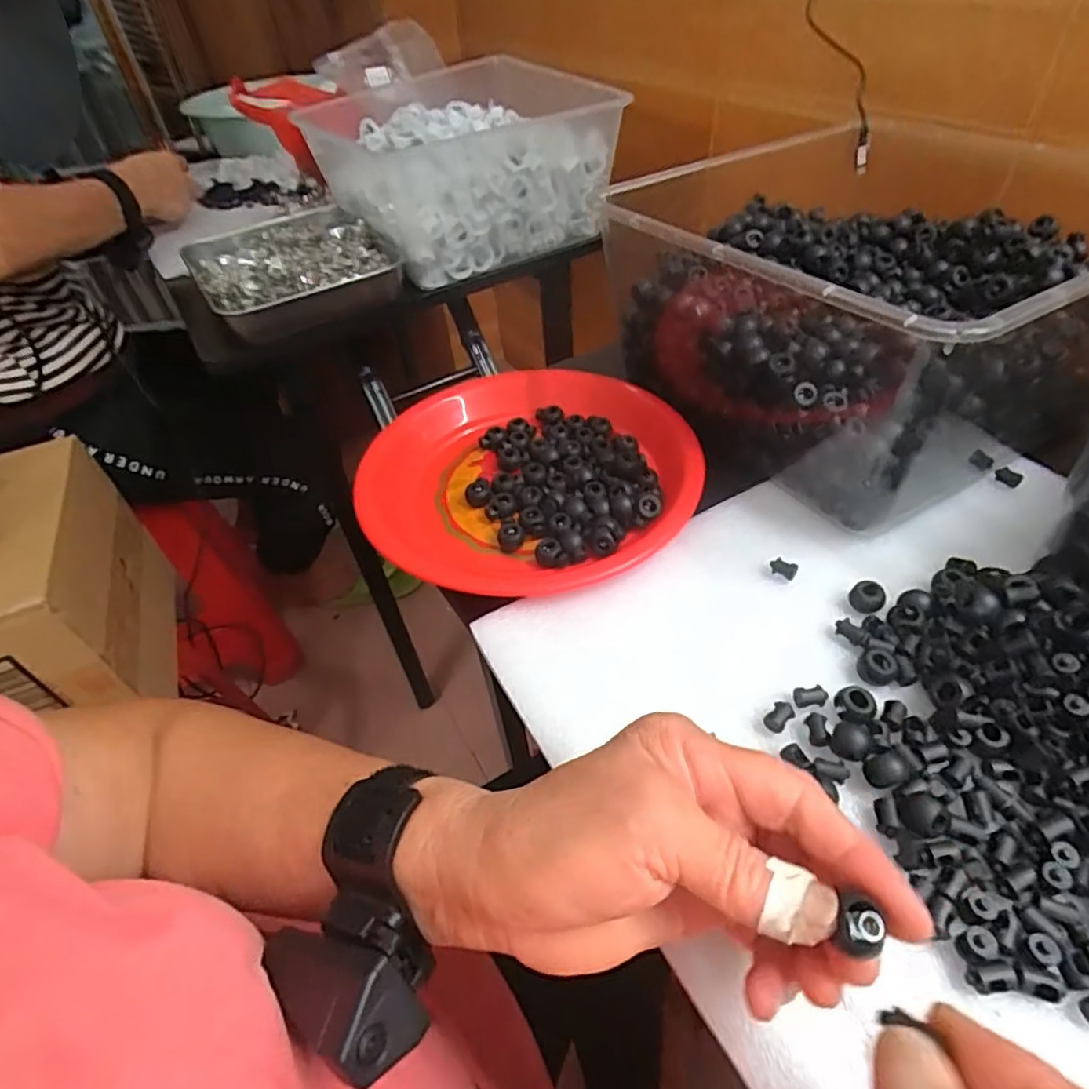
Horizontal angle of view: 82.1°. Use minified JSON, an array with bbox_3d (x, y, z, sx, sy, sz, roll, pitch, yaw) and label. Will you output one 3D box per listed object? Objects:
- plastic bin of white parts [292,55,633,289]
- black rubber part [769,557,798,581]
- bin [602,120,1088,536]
[{"bbox_3d":[-0.107,-0.455,0.758,0.278,0.146,0.302,-27,49,-19],"label":"plastic bin of white parts"},{"bbox_3d":[0.137,0.014,0.359,0.015,0.008,0.008,18,51,23],"label":"black rubber part"},{"bbox_3d":[0.207,-0.162,0.425,0.247,0.135,0.286,-22,47,-14],"label":"bin"}]

